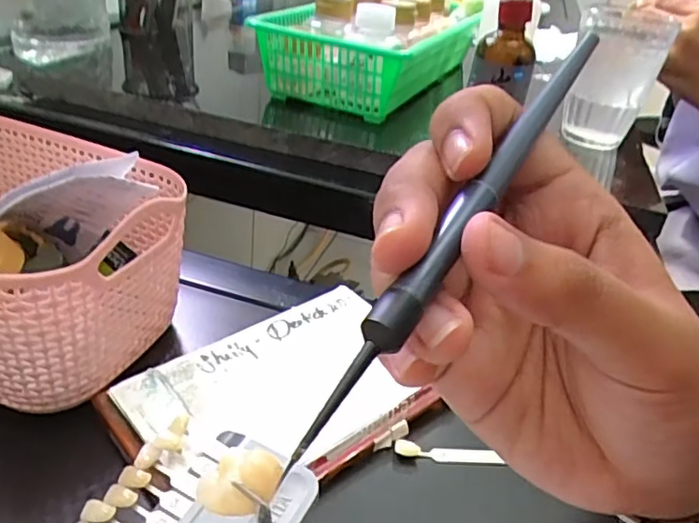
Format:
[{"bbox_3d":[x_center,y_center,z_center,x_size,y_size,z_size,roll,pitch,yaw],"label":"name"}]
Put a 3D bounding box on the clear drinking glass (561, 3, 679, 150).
[{"bbox_3d":[0.194,-0.136,0.441,0.055,0.092,0.064,15,33,11],"label":"clear drinking glass"}]

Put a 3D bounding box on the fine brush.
[{"bbox_3d":[0.031,-0.017,0.133,0.007,0.007,0.148,23,53,23],"label":"fine brush"}]

